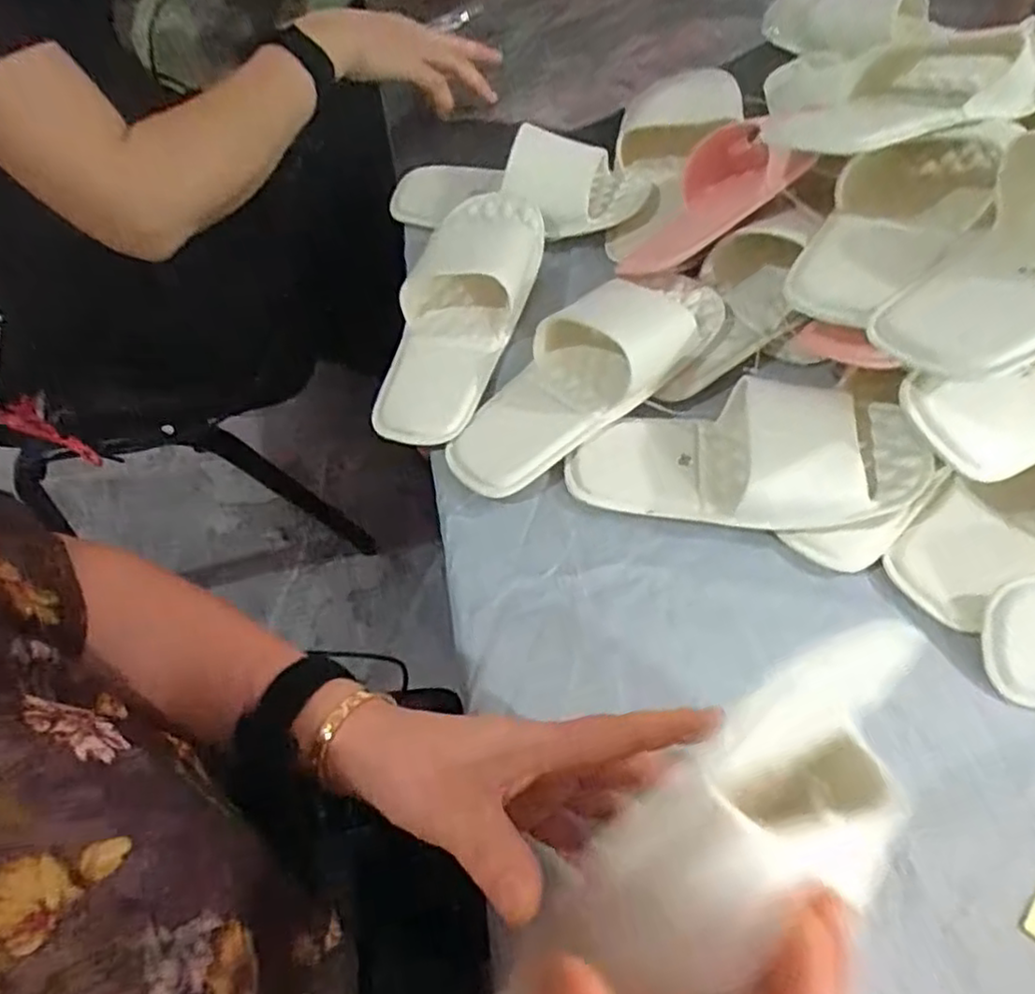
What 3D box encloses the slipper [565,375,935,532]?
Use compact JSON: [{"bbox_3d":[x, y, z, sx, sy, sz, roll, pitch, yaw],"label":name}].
[{"bbox_3d":[0.149,-0.029,0.460,0.219,0.051,0.093,1,62,3],"label":"slipper"}]

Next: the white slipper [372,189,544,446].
[{"bbox_3d":[-0.049,-0.147,0.543,0.099,0.051,0.228,15,63,10],"label":"white slipper"}]

